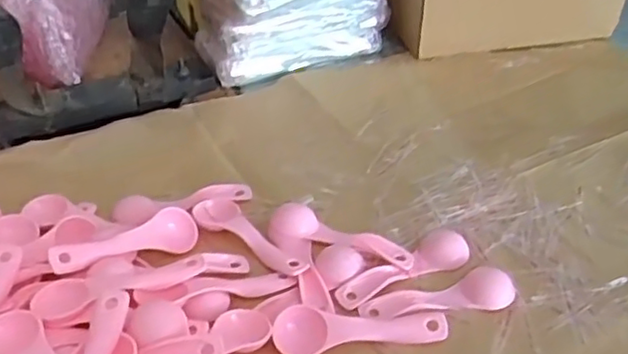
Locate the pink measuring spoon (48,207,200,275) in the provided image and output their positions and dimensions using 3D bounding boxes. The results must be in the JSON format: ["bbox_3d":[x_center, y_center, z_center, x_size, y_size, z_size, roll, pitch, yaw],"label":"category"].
[{"bbox_3d":[-0.136,0.048,0.477,0.109,0.021,0.030,-14,38,-39],"label":"pink measuring spoon"}]

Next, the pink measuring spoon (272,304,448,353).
[{"bbox_3d":[0.030,0.097,0.430,0.110,0.012,0.035,-6,39,-7],"label":"pink measuring spoon"}]

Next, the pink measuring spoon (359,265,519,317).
[{"bbox_3d":[0.087,0.082,0.453,0.106,0.012,0.029,-12,40,-14],"label":"pink measuring spoon"}]

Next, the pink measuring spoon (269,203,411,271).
[{"bbox_3d":[0.020,0.046,0.492,0.108,0.017,0.032,17,42,21],"label":"pink measuring spoon"}]

